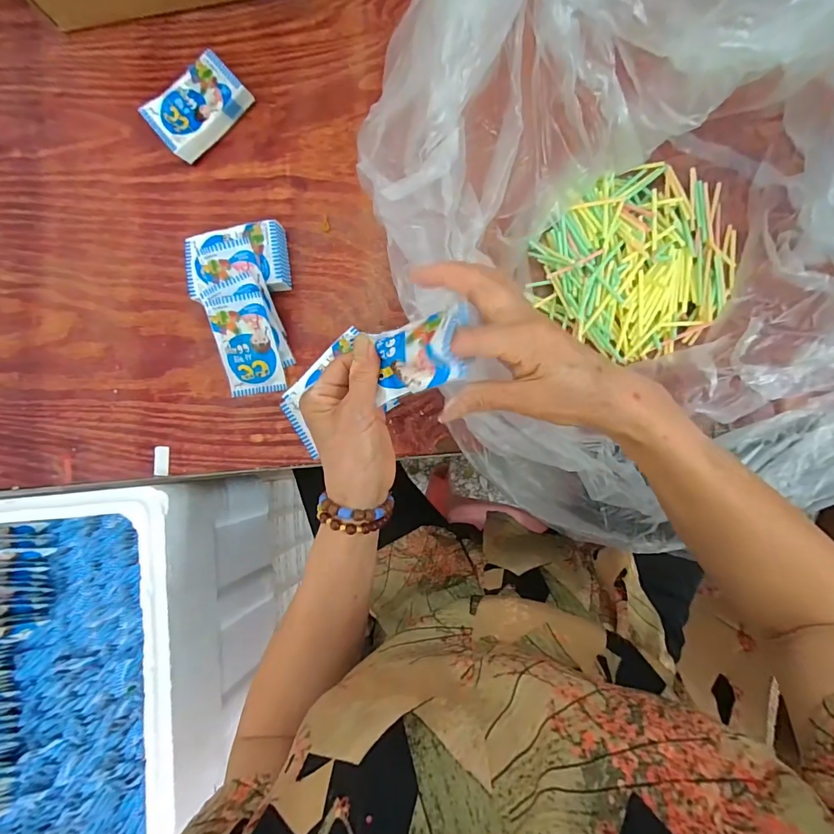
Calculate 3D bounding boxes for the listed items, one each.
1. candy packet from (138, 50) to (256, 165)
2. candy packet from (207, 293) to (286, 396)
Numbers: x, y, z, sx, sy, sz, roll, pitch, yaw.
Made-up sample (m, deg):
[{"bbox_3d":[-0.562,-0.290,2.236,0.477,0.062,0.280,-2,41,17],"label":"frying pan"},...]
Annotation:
[{"bbox_3d":[-0.250,-0.352,0.492,0.106,0.033,0.072,-42,82,4],"label":"candy packet"},{"bbox_3d":[-0.181,-0.076,0.459,0.064,0.007,0.105,-6,108,7],"label":"candy packet"}]

